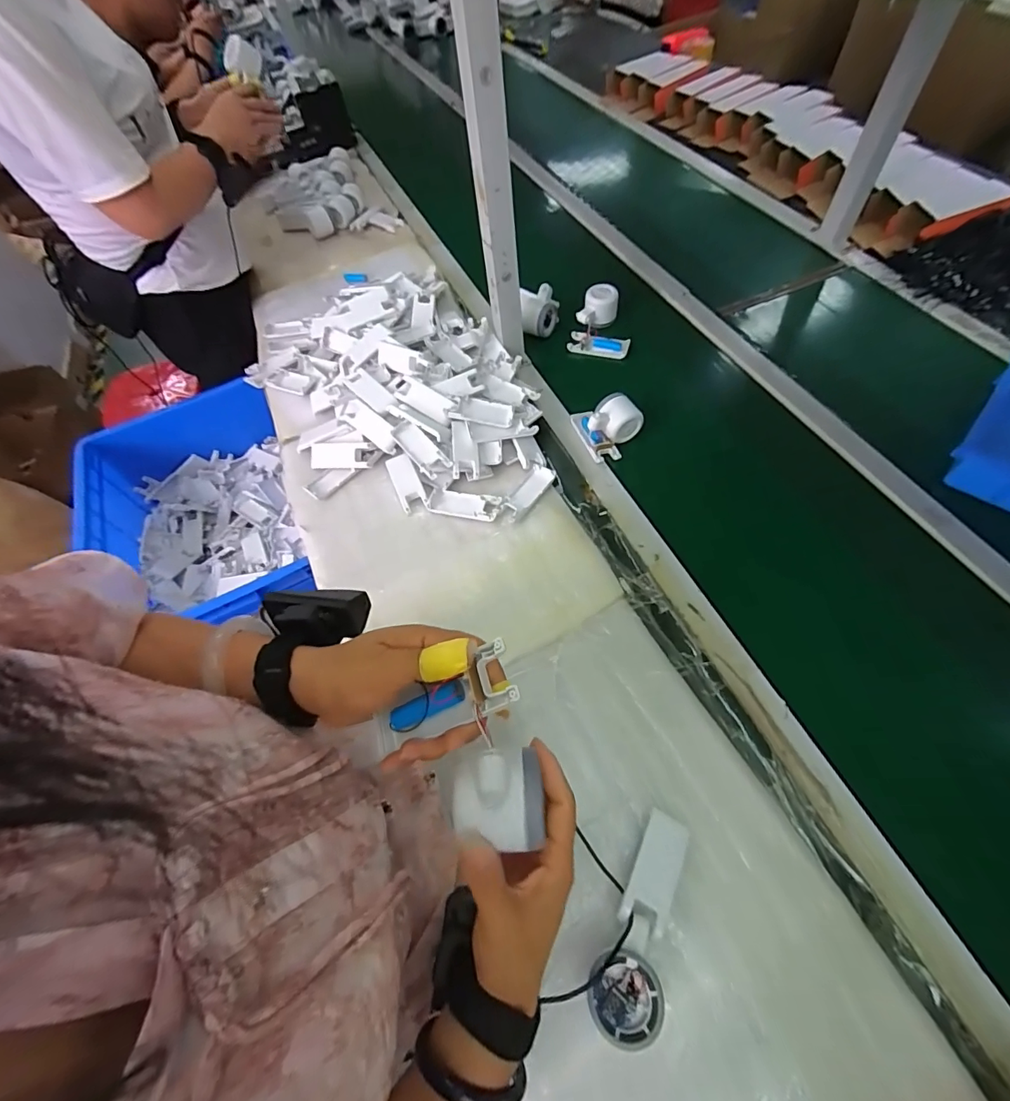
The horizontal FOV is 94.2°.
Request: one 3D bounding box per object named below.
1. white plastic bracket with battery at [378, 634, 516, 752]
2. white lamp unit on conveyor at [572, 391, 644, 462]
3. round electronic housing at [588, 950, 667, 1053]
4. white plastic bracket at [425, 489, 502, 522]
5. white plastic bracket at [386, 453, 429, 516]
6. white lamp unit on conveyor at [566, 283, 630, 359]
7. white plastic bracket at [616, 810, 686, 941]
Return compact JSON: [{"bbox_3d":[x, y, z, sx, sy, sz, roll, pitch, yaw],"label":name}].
[{"bbox_3d":[-0.037,0.093,0.288,0.096,0.016,0.034,-30,60,12],"label":"white plastic bracket with battery"},{"bbox_3d":[0.156,-0.192,0.709,0.084,0.055,0.098,-21,61,-8],"label":"white lamp unit on conveyor"},{"bbox_3d":[0.095,0.350,0.367,0.057,0.017,0.052,-3,58,5],"label":"round electronic housing"},{"bbox_3d":[-0.060,-0.066,0.676,0.106,0.015,0.038,12,62,11],"label":"white plastic bracket"},{"bbox_3d":[-0.147,-0.101,0.702,0.042,0.009,0.098,-26,71,8],"label":"white plastic bracket"},{"bbox_3d":[0.172,-0.415,0.841,0.101,0.050,0.127,6,61,7],"label":"white lamp unit on conveyor"},{"bbox_3d":[0.138,0.293,0.429,0.038,0.012,0.098,27,51,18],"label":"white plastic bracket"}]

